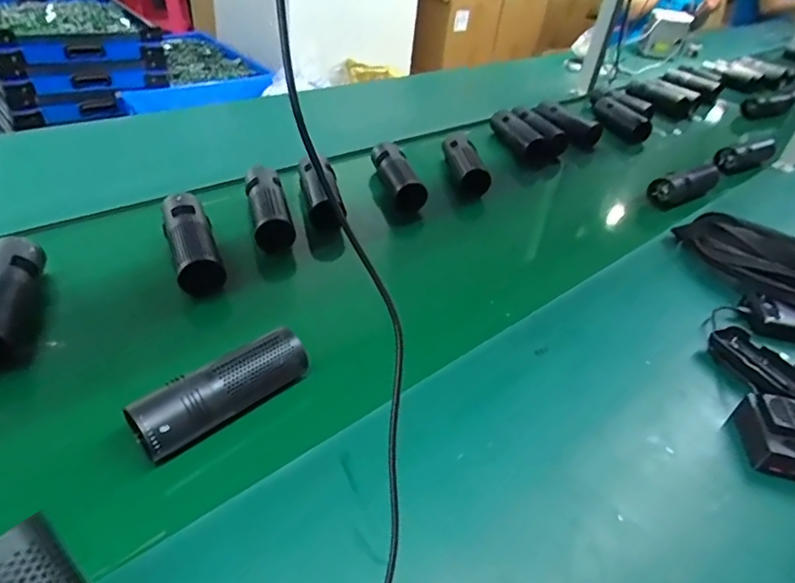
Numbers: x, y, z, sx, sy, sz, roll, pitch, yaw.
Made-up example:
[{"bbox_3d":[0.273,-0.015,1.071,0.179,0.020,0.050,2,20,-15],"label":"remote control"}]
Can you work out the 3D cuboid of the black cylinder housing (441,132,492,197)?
[{"bbox_3d":[0.129,-0.242,0.984,0.058,0.064,0.134,-6,42,-14],"label":"black cylinder housing"}]

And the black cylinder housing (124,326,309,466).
[{"bbox_3d":[-0.161,0.090,0.482,0.164,0.046,0.047,-29,52,-34],"label":"black cylinder housing"}]

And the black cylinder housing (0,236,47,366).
[{"bbox_3d":[-0.424,0.004,0.552,0.051,0.044,0.171,-6,42,-14],"label":"black cylinder housing"}]

